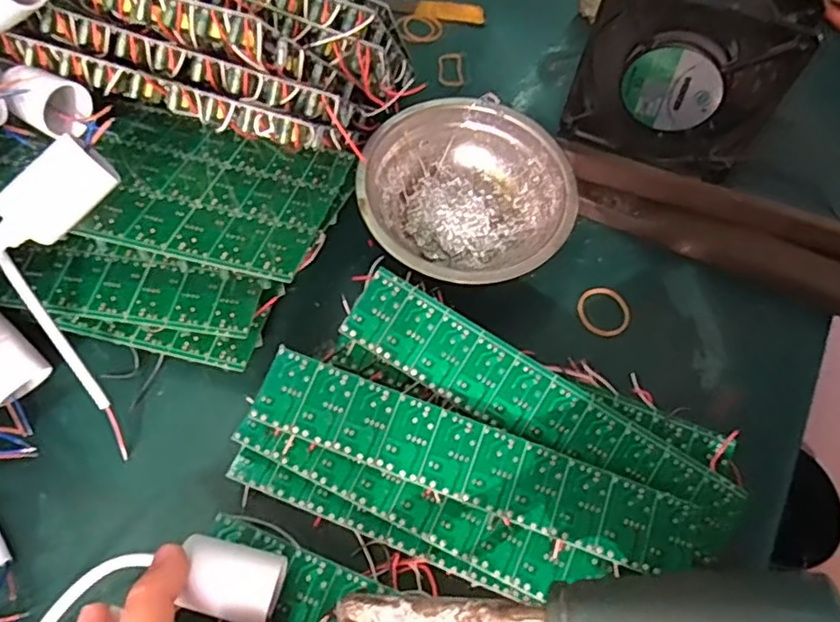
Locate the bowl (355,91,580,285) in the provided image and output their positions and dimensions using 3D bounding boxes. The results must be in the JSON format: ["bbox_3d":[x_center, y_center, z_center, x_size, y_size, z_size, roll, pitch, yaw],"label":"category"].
[{"bbox_3d":[0.027,-0.066,0.381,0.125,0.047,0.122,2,60,-3],"label":"bowl"}]

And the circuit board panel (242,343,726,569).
[{"bbox_3d":[0.030,0.072,0.284,0.214,0.012,0.036,21,71,5],"label":"circuit board panel"}]

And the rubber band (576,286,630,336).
[{"bbox_3d":[0.112,-0.001,0.377,0.031,0.004,0.033,2,60,-3],"label":"rubber band"}]

